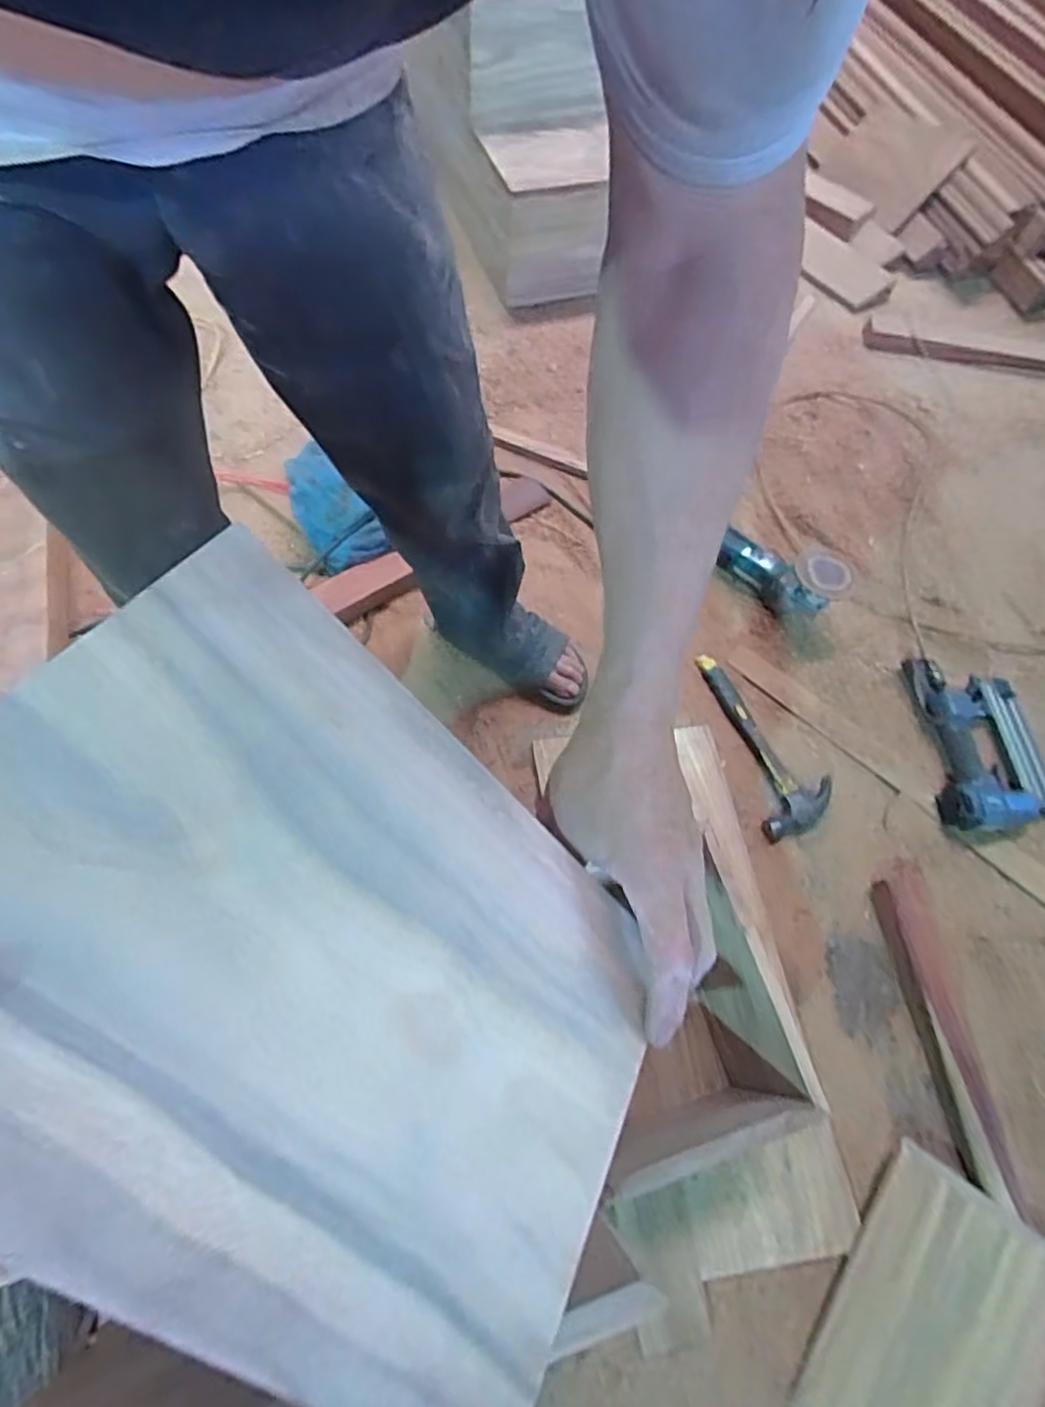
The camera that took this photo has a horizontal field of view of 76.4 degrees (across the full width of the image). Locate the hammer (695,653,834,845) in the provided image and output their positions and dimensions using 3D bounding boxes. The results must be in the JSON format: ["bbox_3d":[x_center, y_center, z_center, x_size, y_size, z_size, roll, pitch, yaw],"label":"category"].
[{"bbox_3d":[0.376,0.048,1.018,0.118,0.028,0.308,-9,63,-9],"label":"hammer"}]

